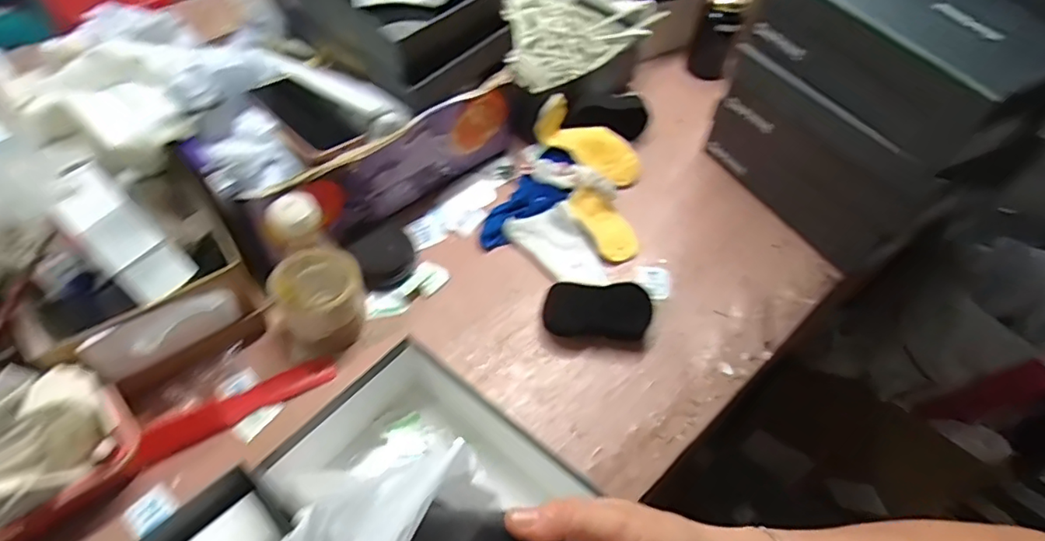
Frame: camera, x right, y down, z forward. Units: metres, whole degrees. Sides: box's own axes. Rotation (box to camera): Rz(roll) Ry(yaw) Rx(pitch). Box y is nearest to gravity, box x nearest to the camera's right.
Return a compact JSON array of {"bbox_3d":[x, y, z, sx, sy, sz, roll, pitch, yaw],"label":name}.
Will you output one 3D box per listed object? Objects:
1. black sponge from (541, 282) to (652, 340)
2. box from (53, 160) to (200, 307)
[{"bbox_3d":[0.087,0.048,0.675,0.126,0.042,0.057,6,52,0],"label":"black sponge"},{"bbox_3d":[-0.386,-0.035,0.549,0.060,0.023,0.140,-43,102,-31],"label":"box"}]

